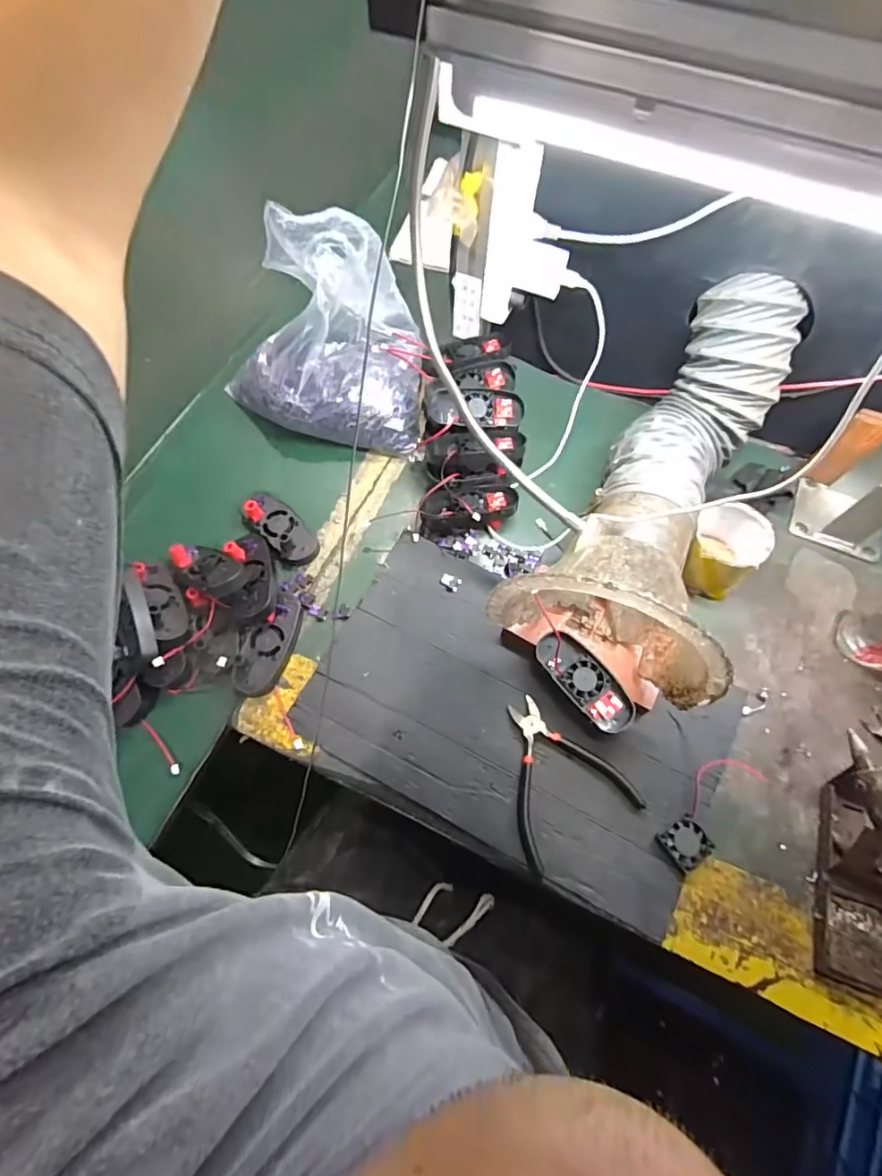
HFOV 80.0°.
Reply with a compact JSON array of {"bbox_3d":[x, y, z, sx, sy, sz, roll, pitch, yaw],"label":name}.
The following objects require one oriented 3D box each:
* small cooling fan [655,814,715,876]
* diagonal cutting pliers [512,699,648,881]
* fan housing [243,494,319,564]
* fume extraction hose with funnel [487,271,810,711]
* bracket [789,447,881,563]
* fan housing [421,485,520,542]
[{"bbox_3d":[0.232,0.241,0.496,0.041,0.010,0.040,-30,70,-13],"label":"small cooling fan"},{"bbox_3d":[0.108,0.182,0.522,0.125,0.012,0.141,-28,70,-12],"label":"diagonal cutting pliers"},{"bbox_3d":[-0.190,-0.072,0.619,0.102,0.027,0.050,40,72,15],"label":"fan housing"},{"bbox_3d":[0.254,-0.085,0.537,0.200,0.192,0.409,34,70,14],"label":"fume extraction hose with funnel"},{"bbox_3d":[0.489,-0.103,0.596,0.106,0.106,0.082,21,68,8],"label":"bracket"},{"bbox_3d":[0.033,-0.095,0.626,0.111,0.045,0.063,-3,67,-2],"label":"fan housing"}]

